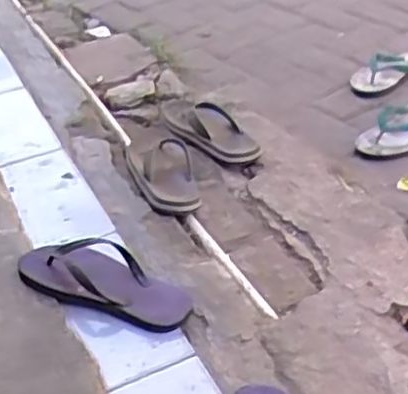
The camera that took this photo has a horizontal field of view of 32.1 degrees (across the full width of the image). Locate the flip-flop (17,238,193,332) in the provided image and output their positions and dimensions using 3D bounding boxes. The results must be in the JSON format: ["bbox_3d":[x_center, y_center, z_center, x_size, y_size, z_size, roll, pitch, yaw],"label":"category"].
[{"bbox_3d":[-0.139,0.113,1.004,0.264,0.048,0.113,13,40,25],"label":"flip-flop"}]

